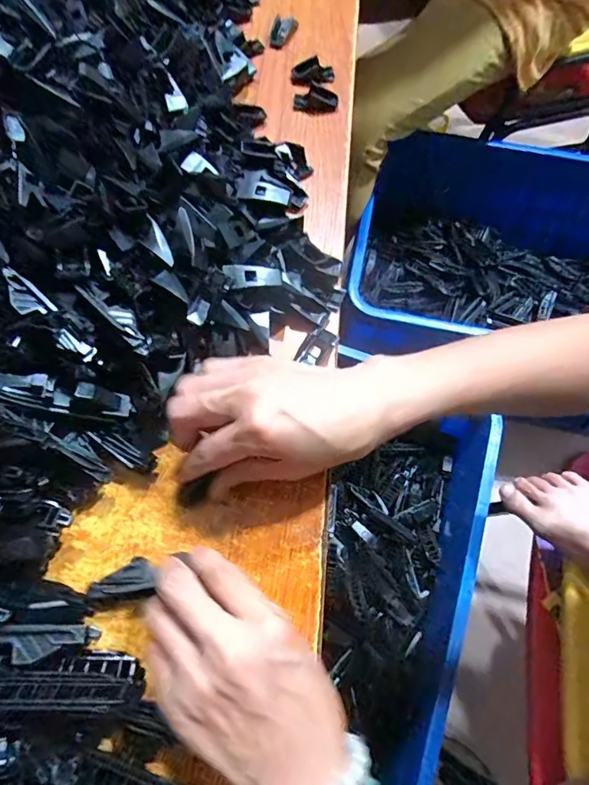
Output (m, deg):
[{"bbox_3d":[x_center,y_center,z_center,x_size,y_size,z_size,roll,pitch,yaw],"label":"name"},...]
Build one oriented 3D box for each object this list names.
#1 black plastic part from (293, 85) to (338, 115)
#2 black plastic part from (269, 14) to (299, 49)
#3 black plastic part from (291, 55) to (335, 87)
[{"bbox_3d":[0.020,-0.276,0.427,0.041,0.009,0.027,5,67,0],"label":"black plastic part"},{"bbox_3d":[-0.011,-0.369,0.463,0.025,0.009,0.045,11,67,2],"label":"black plastic part"},{"bbox_3d":[0.018,-0.312,0.441,0.042,0.009,0.035,1,67,-2],"label":"black plastic part"}]

